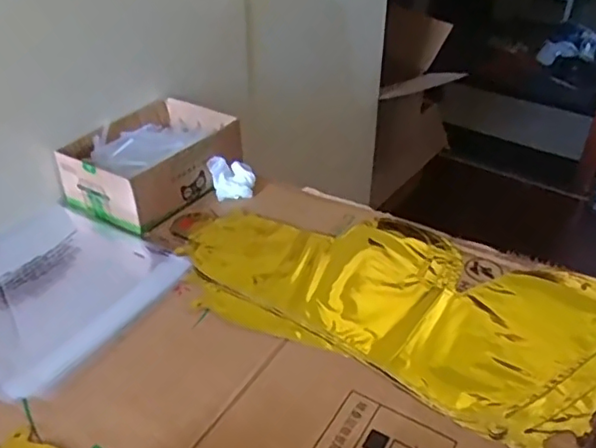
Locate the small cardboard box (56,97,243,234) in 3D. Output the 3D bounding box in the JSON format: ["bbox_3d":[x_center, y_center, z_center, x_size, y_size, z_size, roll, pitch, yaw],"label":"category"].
[{"bbox_3d":[-0.169,-0.077,0.726,0.140,0.067,0.197,24,42,30],"label":"small cardboard box"}]

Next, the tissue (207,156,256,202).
[{"bbox_3d":[-0.078,-0.056,0.720,0.053,0.039,0.036,-6,36,-9],"label":"tissue"}]

